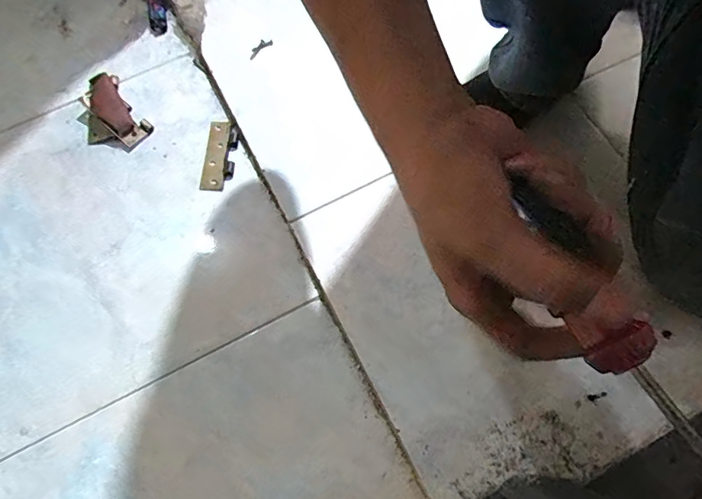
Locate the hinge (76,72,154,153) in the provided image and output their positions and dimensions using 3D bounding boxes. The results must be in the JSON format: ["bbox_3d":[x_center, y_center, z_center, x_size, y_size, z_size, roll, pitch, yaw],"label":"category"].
[{"bbox_3d":[-0.317,-0.174,0.587,0.073,0.029,0.103,-37,74,-10],"label":"hinge"}]

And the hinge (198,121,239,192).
[{"bbox_3d":[-0.168,-0.122,0.574,0.044,0.008,0.098,4,72,3],"label":"hinge"}]

